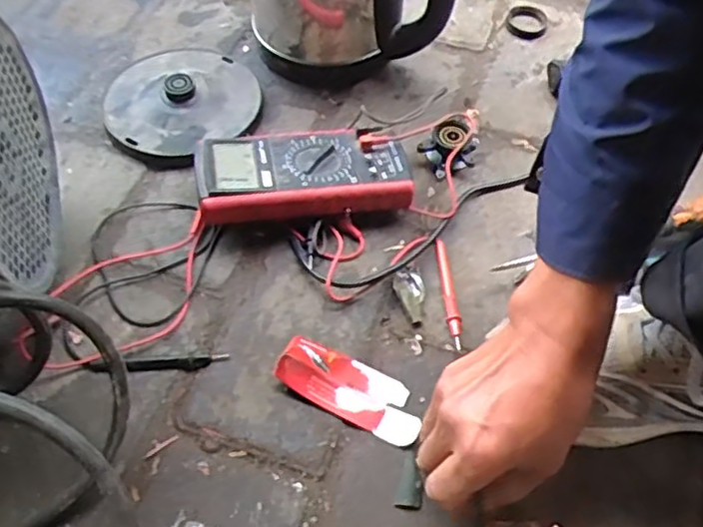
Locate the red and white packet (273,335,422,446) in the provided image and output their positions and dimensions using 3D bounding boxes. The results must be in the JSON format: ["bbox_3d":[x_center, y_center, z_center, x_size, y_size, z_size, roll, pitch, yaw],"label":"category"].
[{"bbox_3d":[0.000,0.088,0.487,0.107,0.024,0.044,24,58,15],"label":"red and white packet"}]

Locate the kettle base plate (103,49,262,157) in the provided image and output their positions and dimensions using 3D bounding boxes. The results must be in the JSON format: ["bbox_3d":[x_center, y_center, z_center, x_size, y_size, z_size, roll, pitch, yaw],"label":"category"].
[{"bbox_3d":[-0.165,-0.168,0.654,0.150,0.031,0.150,0,55,-1],"label":"kettle base plate"}]

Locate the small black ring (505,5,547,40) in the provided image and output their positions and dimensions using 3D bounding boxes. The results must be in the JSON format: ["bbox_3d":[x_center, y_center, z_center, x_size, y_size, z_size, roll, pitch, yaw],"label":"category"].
[{"bbox_3d":[0.190,-0.263,0.733,0.045,0.007,0.051,16,58,9],"label":"small black ring"}]

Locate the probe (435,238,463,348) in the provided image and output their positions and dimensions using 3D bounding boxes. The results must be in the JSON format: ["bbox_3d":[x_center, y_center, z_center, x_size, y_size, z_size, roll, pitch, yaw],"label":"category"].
[{"bbox_3d":[0.078,0.021,0.538,0.011,0.013,0.096,-3,55,-3],"label":"probe"}]

